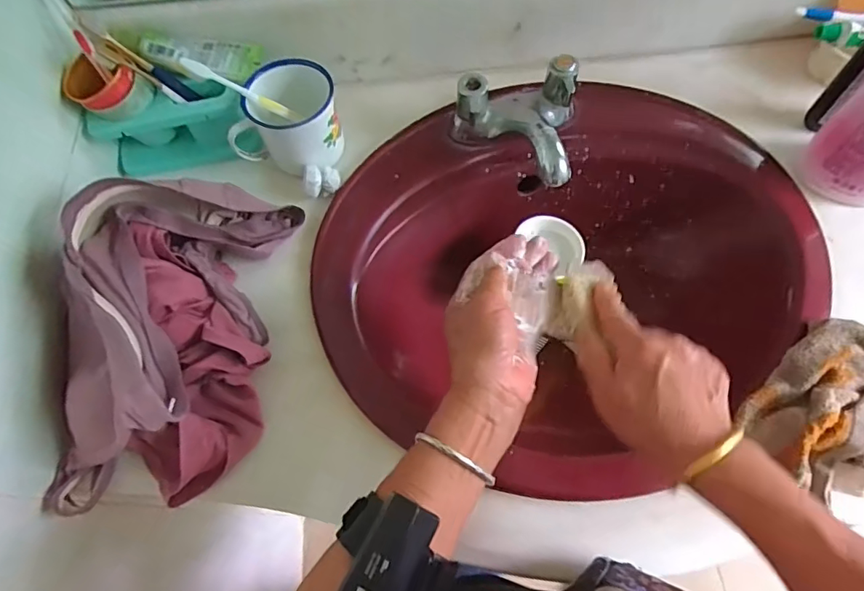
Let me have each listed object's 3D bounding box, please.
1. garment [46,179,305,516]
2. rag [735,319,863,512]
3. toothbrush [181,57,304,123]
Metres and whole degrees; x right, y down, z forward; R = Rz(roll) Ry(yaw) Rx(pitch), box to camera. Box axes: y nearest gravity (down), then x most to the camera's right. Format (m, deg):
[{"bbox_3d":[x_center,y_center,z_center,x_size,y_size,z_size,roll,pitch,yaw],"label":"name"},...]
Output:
[{"bbox_3d":[-0.244,0.020,0.450,0.168,0.106,0.295,0,66,3],"label":"garment"},{"bbox_3d":[0.359,0.098,0.429,0.156,0.039,0.124,-41,70,-14],"label":"rag"},{"bbox_3d":[-0.197,-0.214,0.536,0.010,0.133,0.019,-29,59,37],"label":"toothbrush"}]

